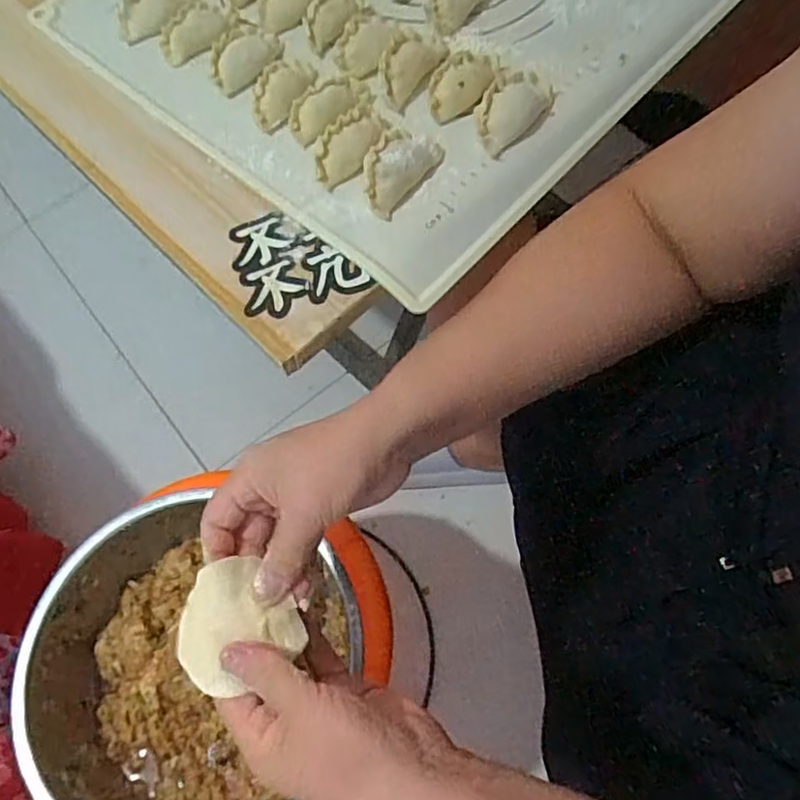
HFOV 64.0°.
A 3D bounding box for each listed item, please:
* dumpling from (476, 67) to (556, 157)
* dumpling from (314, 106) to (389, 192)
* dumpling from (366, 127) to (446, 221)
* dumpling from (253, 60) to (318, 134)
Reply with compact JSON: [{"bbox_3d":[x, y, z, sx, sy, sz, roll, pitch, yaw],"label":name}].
[{"bbox_3d":[0.069,-0.175,0.389,0.035,0.019,0.061,24,69,13],"label":"dumpling"},{"bbox_3d":[-0.030,-0.155,0.389,0.058,0.020,0.028,-38,69,-14],"label":"dumpling"},{"bbox_3d":[-0.002,-0.136,0.376,0.030,0.020,0.057,29,70,15],"label":"dumpling"},{"bbox_3d":[-0.077,-0.201,0.411,0.025,0.014,0.057,22,68,12],"label":"dumpling"}]

